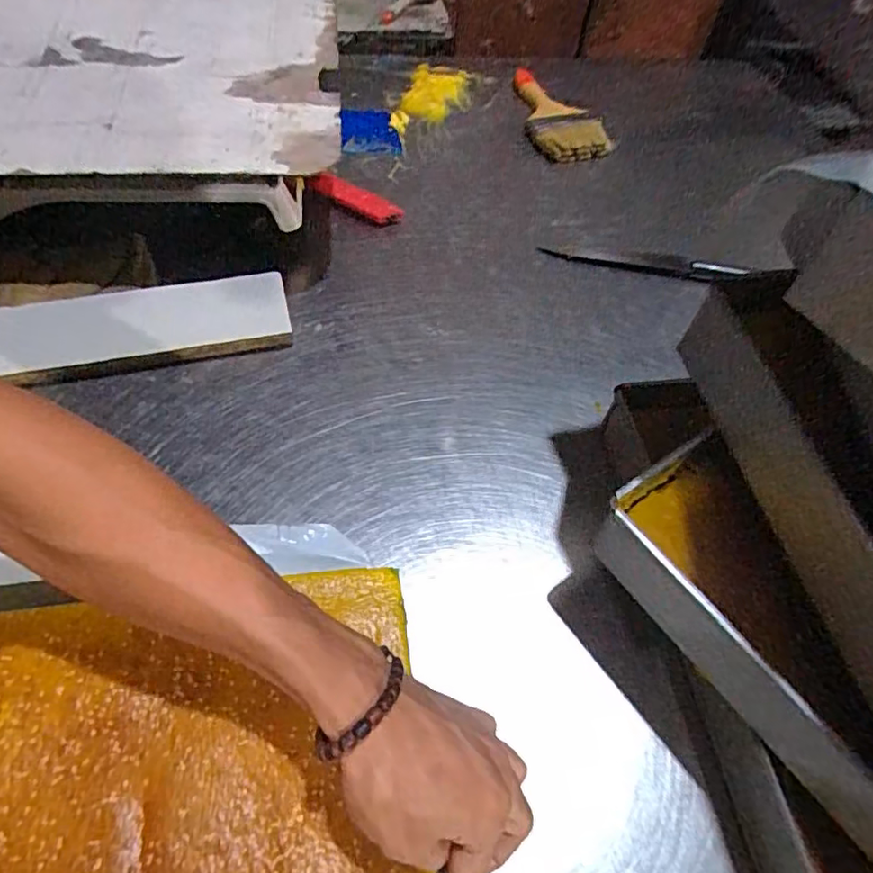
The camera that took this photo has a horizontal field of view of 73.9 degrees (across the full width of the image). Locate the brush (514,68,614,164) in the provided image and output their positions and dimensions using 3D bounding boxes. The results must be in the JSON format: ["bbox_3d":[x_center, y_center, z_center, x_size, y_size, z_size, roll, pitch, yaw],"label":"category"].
[{"bbox_3d":[0.168,-0.455,0.815,0.102,0.020,0.216,-7,57,-9],"label":"brush"}]

